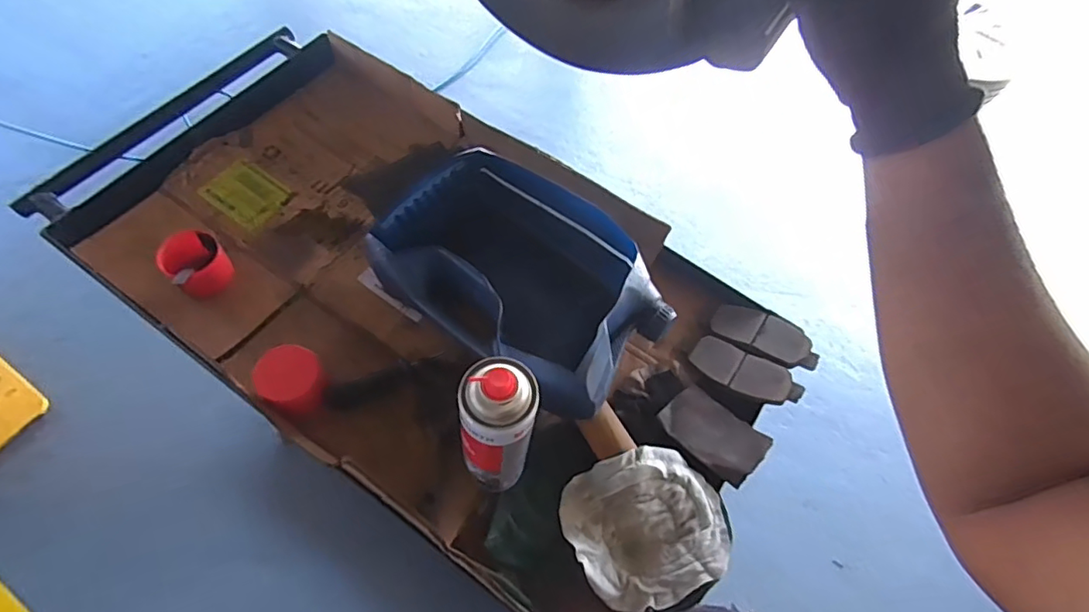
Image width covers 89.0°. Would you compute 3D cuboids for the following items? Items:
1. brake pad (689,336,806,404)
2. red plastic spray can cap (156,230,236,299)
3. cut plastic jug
[{"bbox_3d":[0.231,0.079,0.646,0.125,0.018,0.051,28,61,34],"label":"brake pad"},{"bbox_3d":[-0.412,-0.049,0.662,0.072,0.049,0.067,40,65,15],"label":"red plastic spray can cap"},{"bbox_3d":[-0.023,-0.033,0.648,0.330,0.124,0.222,37,64,13],"label":"cut plastic jug"}]

